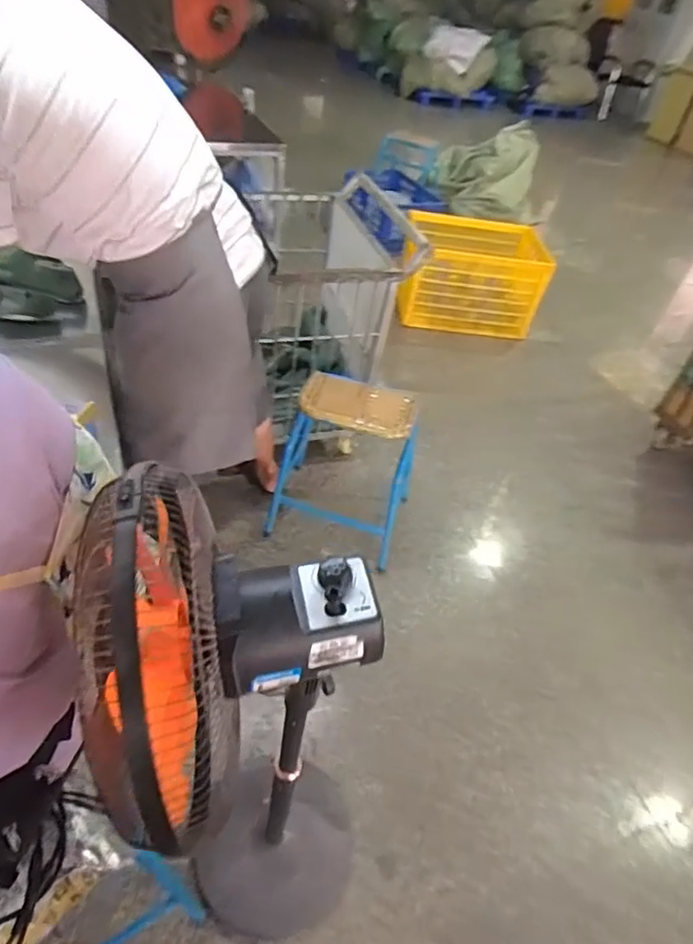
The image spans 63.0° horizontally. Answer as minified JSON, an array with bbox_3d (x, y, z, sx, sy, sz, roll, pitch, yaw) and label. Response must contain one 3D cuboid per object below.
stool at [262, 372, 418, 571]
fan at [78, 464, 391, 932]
[{"bbox_3d":[-0.006,-0.016,1.691,0.380,0.525,0.306,18,44,7],"label":"stool"},{"bbox_3d":[-0.115,0.461,0.793,0.279,1.139,0.251,18,48,11],"label":"fan"}]

